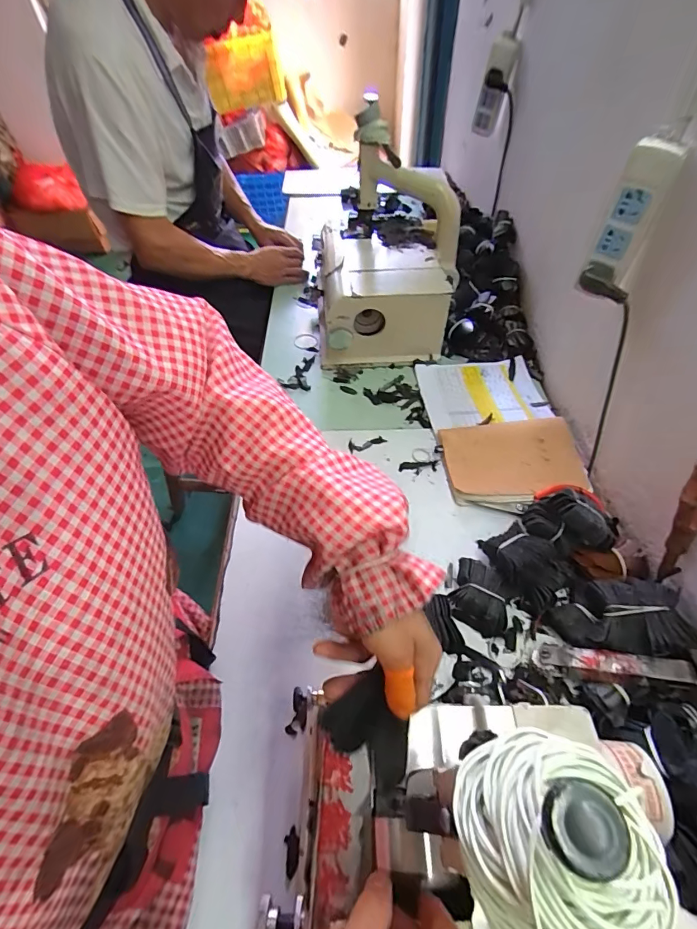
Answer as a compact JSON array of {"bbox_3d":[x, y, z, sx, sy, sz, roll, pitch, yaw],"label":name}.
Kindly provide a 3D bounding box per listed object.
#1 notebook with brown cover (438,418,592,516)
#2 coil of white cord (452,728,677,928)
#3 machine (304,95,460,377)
[{"bbox_3d":[0.258,-0.002,0.665,0.205,0.020,0.157,-5,50,1],"label":"notebook with brown cover"},{"bbox_3d":[0.072,0.134,0.150,0.066,0.038,0.063,-1,51,2],"label":"coil of white cord"},{"bbox_3d":[0.068,-0.412,0.834,0.307,0.323,0.312,-6,50,0],"label":"machine"}]

